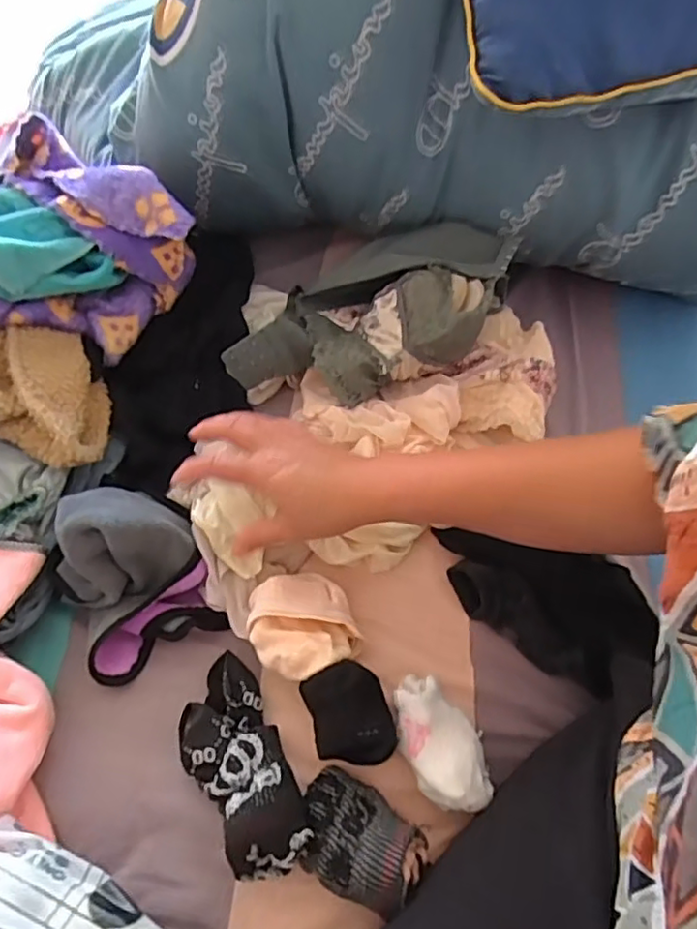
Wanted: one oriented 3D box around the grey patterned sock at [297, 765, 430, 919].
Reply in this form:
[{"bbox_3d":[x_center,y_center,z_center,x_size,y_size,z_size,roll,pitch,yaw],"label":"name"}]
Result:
[{"bbox_3d":[0.007,0.263,0.437,0.094,0.050,0.067,24,64,16],"label":"grey patterned sock"}]

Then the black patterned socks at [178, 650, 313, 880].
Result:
[{"bbox_3d":[-0.083,0.215,0.458,0.065,0.031,0.155,-26,46,-12],"label":"black patterned socks"}]

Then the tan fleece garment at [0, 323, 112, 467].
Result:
[{"bbox_3d":[-0.298,-0.083,0.566,0.187,0.104,0.126,18,62,13],"label":"tan fleece garment"}]

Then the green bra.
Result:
[{"bbox_3d":[0.028,-0.164,0.620,0.235,0.070,0.212,14,61,11],"label":"green bra"}]

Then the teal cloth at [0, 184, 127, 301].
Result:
[{"bbox_3d":[-0.322,-0.204,0.577,0.178,0.079,0.090,23,63,15],"label":"teal cloth"}]

